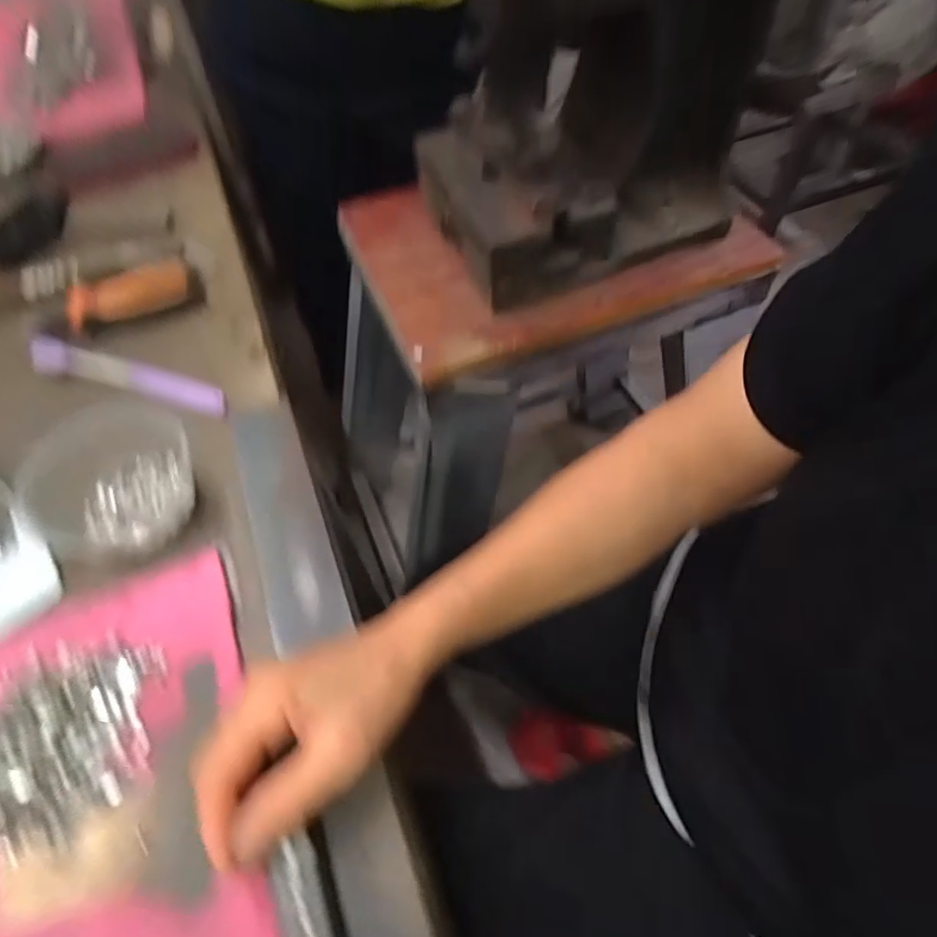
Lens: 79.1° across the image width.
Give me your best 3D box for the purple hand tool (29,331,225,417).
[{"bbox_3d":[-0.284,-0.075,0.476,0.192,0.020,0.028,13,58,14],"label":"purple hand tool"}]

